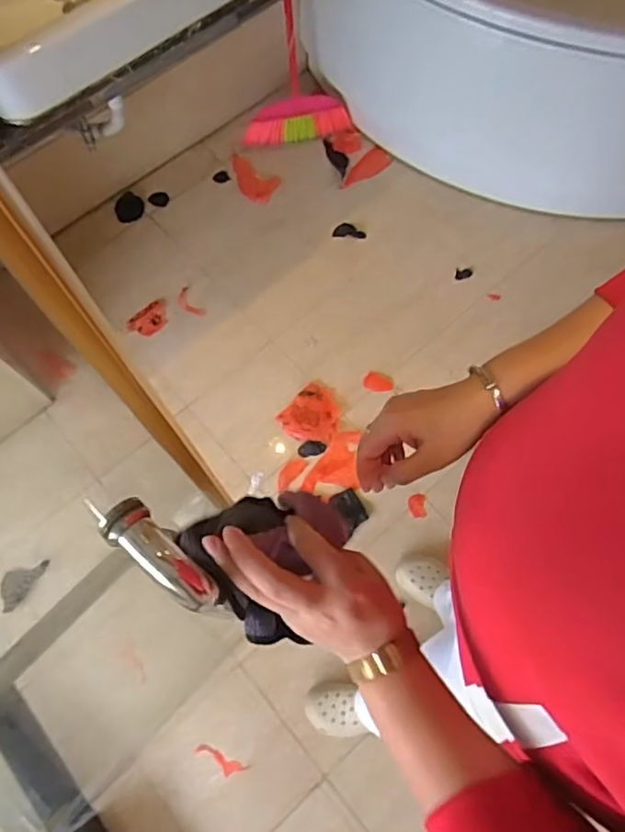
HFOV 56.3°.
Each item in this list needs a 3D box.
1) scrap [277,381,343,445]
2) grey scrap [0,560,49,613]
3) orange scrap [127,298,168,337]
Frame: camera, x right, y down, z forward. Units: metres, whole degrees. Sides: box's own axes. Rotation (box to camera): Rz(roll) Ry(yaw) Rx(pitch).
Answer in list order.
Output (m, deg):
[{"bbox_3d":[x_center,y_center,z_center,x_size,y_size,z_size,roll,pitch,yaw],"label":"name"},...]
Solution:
[{"bbox_3d":[0.006,0.000,1.534,0.142,0.017,0.165,39,63,7],"label":"scrap"},{"bbox_3d":[-0.679,0.383,1.353,0.066,0.013,0.130,27,73,11],"label":"grey scrap"},{"bbox_3d":[-0.466,-0.279,1.683,0.082,0.013,0.131,41,74,5],"label":"orange scrap"}]

